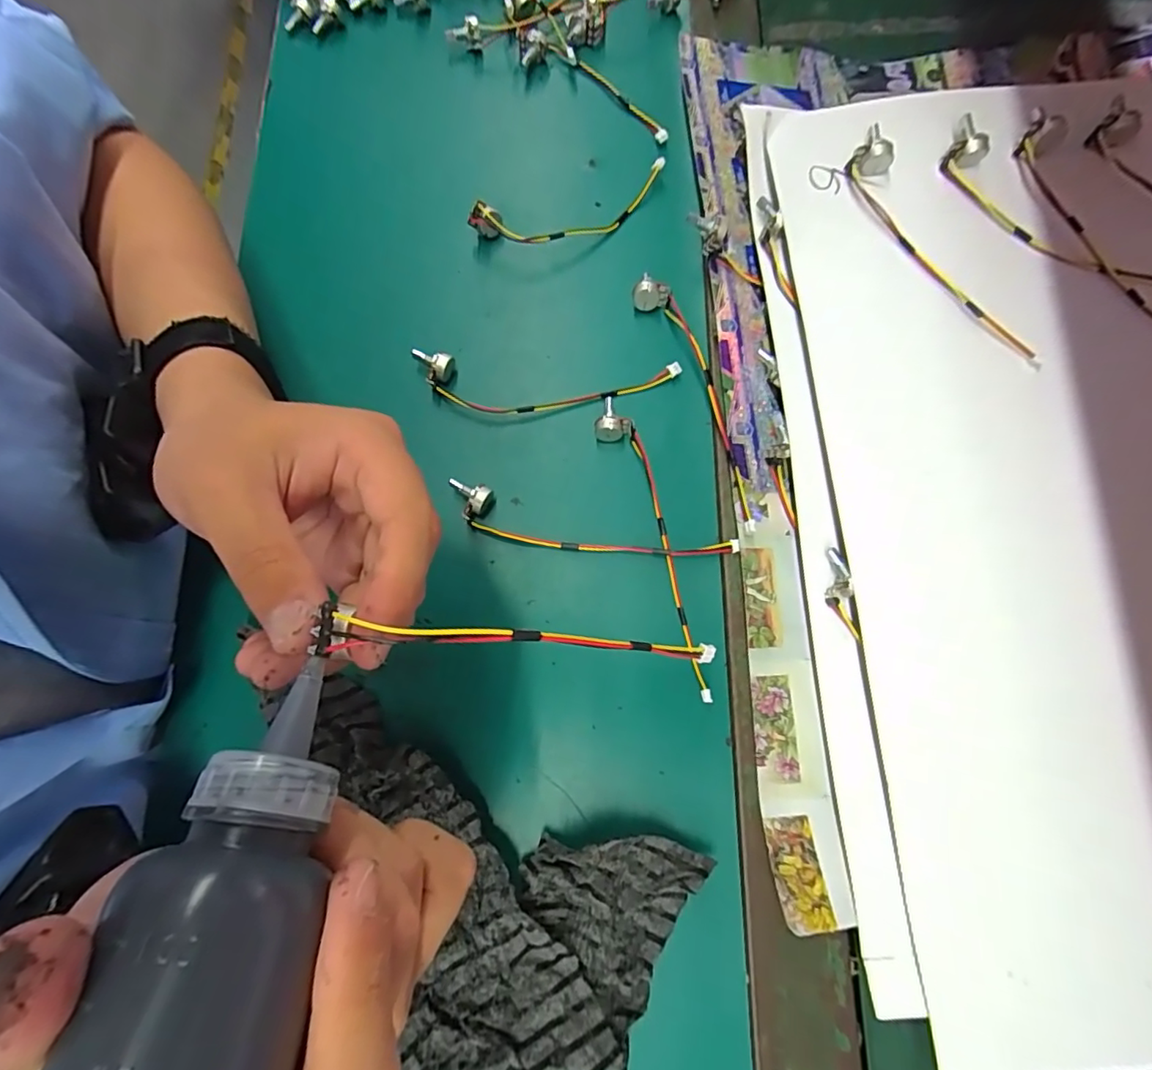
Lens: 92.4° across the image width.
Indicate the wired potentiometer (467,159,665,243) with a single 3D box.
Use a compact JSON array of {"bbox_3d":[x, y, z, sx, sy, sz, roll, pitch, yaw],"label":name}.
[{"bbox_3d":[-0.001,-0.205,0.356,0.130,0.024,0.038,-17,77,-4],"label":"wired potentiometer"}]

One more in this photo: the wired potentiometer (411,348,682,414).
[{"bbox_3d":[-0.019,-0.089,0.331,0.158,0.015,0.035,3,77,1],"label":"wired potentiometer"}]

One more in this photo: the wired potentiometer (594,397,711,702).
[{"bbox_3d":[0.047,0.001,0.306,0.022,0.015,0.178,-20,77,-4],"label":"wired potentiometer"}]

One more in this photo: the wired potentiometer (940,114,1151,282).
[{"bbox_3d":[0.265,-0.174,0.305,0.147,0.025,0.033,40,82,11],"label":"wired potentiometer"}]

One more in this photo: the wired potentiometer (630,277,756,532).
[{"bbox_3d":[0.075,-0.082,0.322,0.024,0.012,0.166,-21,77,-4],"label":"wired potentiometer"}]

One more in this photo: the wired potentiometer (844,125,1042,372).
[{"bbox_3d":[0.199,-0.155,0.304,0.022,0.023,0.158,-29,77,-4],"label":"wired potentiometer"}]

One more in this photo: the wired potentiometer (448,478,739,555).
[{"bbox_3d":[0.007,-0.001,0.309,0.164,0.011,0.025,13,77,3],"label":"wired potentiometer"}]

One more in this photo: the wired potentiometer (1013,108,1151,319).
[{"bbox_3d":[0.288,-0.165,0.298,0.035,0.018,0.155,-24,77,-2],"label":"wired potentiometer"}]

